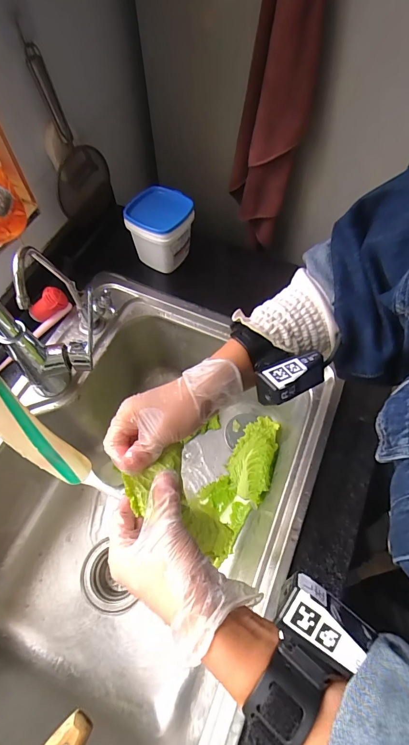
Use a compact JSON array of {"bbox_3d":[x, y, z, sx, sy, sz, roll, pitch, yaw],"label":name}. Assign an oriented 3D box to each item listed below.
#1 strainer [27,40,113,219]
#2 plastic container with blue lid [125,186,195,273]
[{"bbox_3d":[-0.195,-0.340,0.531,0.039,0.222,0.105,17,64,7],"label":"strainer"},{"bbox_3d":[-0.071,-0.230,0.594,0.090,0.106,0.090,30,66,13],"label":"plastic container with blue lid"}]

